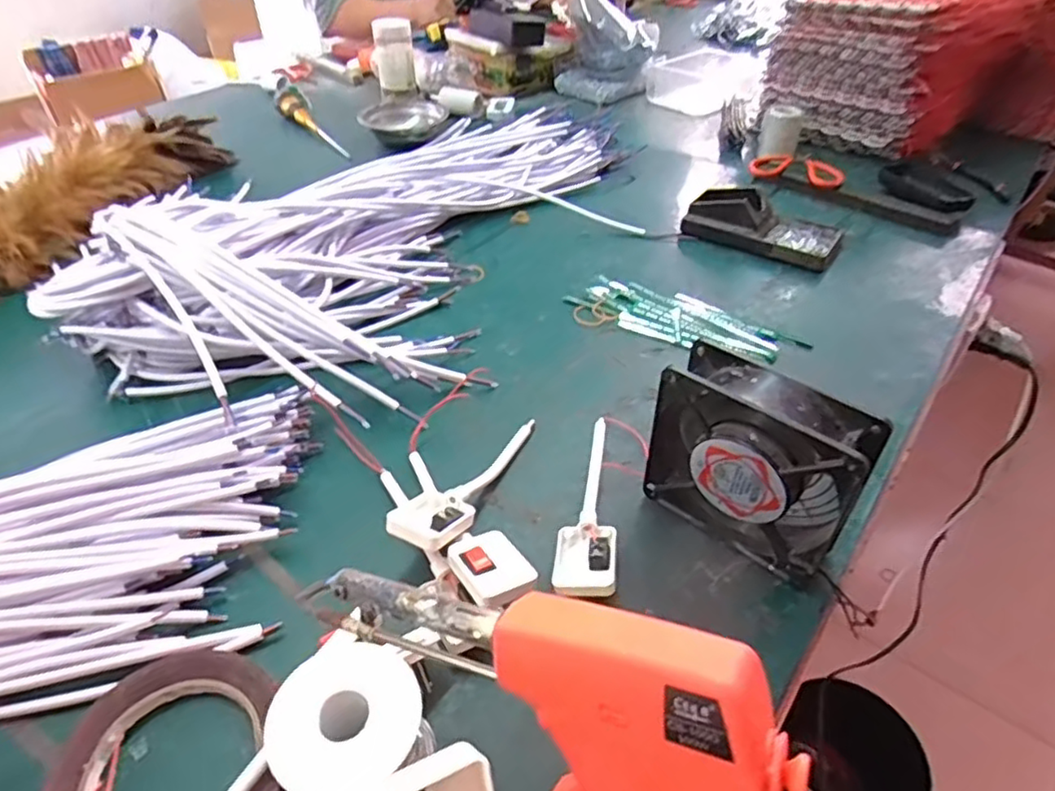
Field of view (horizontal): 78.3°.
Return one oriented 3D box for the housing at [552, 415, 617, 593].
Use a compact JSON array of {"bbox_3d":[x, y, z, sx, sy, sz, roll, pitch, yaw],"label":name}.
[{"bbox_3d":[0.044,0.070,0.444,0.038,0.018,0.155,5,44,7],"label":"housing"}]

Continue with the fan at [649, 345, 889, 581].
[{"bbox_3d":[0.138,0.044,0.403,0.119,0.129,0.042,29,52,28],"label":"fan"}]

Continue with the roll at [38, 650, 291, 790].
[{"bbox_3d":[-0.180,0.183,0.320,0.107,0.013,0.110,0,42,0],"label":"roll"}]

